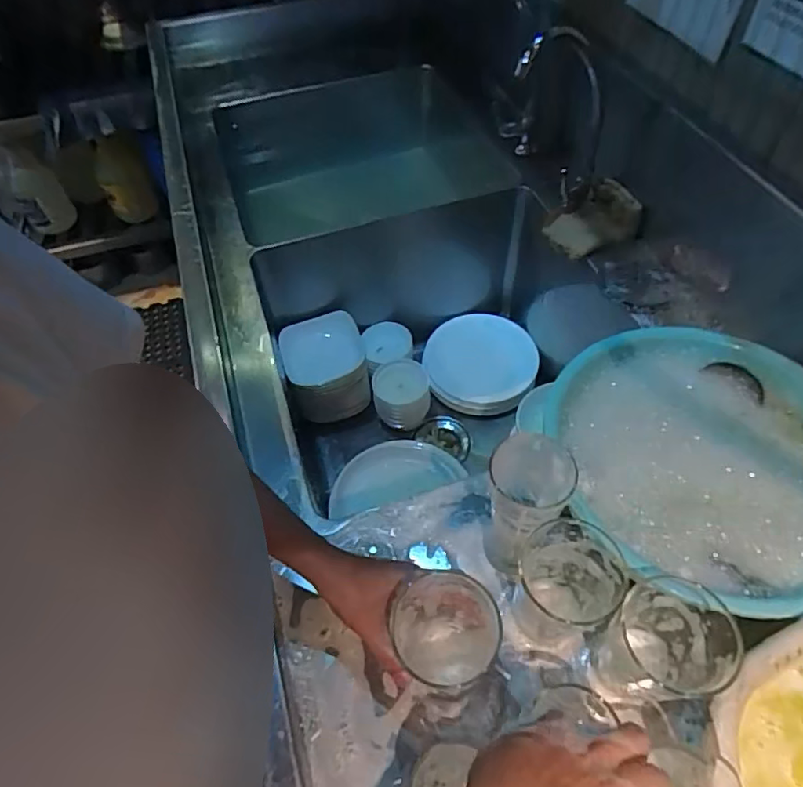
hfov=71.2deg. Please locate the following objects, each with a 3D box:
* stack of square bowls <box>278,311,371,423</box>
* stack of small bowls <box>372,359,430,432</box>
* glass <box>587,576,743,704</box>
[{"bbox_3d":[-0.147,-0.047,1.097,0.151,0.134,0.154,-14,55,-6],"label":"stack of square bowls"},{"bbox_3d":[-0.001,0.003,1.107,0.105,0.082,0.107,-8,54,-2],"label":"stack of small bowls"},{"bbox_3d":[0.224,0.224,0.491,0.081,0.126,0.087,-1,52,1],"label":"glass"}]

